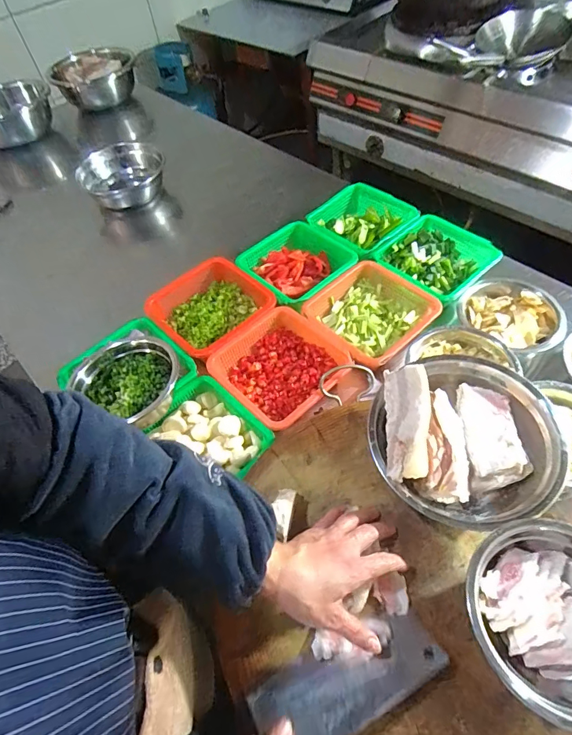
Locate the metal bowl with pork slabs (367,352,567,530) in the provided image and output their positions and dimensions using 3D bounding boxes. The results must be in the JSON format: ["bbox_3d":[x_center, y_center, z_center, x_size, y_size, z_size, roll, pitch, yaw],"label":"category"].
[{"bbox_3d":[0.197,0.079,0.468,0.191,0.106,0.183,-3,55,4],"label":"metal bowl with pork slabs"}]

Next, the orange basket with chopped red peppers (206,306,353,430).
[{"bbox_3d":[-0.004,0.002,0.657,0.180,0.052,0.176,-39,61,-20],"label":"orange basket with chopped red peppers"}]

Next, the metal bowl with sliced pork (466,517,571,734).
[{"bbox_3d":[0.245,0.226,0.385,0.151,0.071,0.148,-3,55,4],"label":"metal bowl with sliced pork"}]

